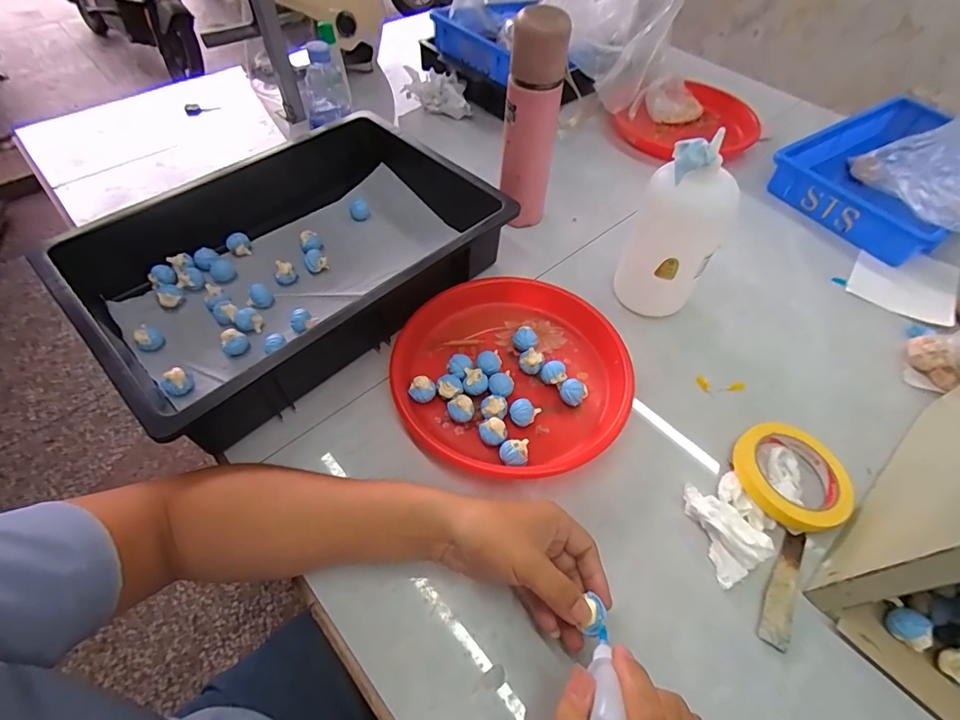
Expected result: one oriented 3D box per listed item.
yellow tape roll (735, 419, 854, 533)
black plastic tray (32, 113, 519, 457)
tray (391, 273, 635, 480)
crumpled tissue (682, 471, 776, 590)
[{"bbox_3d":[0.306,0.116,0.465,0.099,0.024,0.106,0,54,0],"label":"yellow tape roll"},{"bbox_3d":[-0.198,-0.144,0.584,0.314,0.093,0.503,39,62,24],"label":"black plastic tray"},{"bbox_3d":[0.035,0.010,0.524,0.247,0.028,0.253,0,54,0],"label":"tray"},{"bbox_3d":[0.235,0.151,0.433,0.064,0.025,0.088,-11,55,-8],"label":"crumpled tissue"}]

